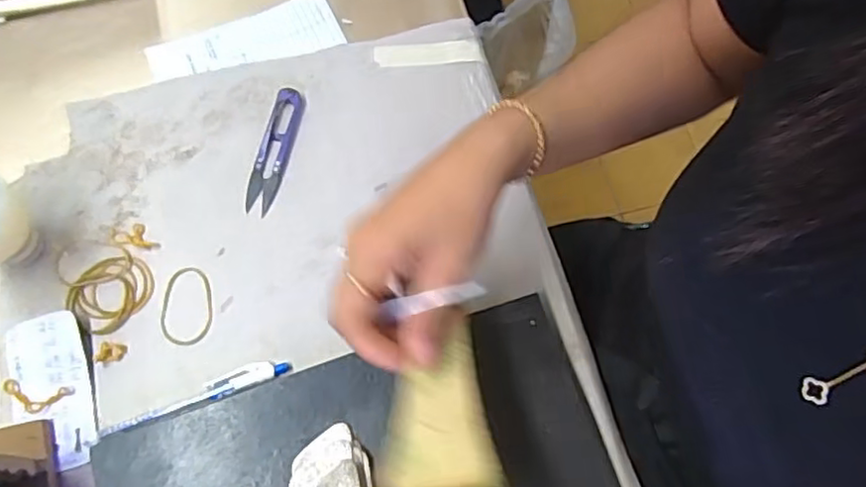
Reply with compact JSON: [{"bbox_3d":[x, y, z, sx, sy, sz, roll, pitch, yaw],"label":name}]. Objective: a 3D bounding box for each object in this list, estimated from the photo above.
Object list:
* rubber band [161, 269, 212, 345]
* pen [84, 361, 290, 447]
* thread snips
[{"bbox_3d":[-0.175,0.044,0.453,0.036,0.004,0.057,-8,70,-3],"label":"rubber band"},{"bbox_3d":[-0.165,0.104,0.429,0.137,0.008,0.015,-20,71,-7],"label":"pen"},{"bbox_3d":[-0.121,-0.073,0.487,0.025,0.009,0.102,12,70,4],"label":"thread snips"}]

